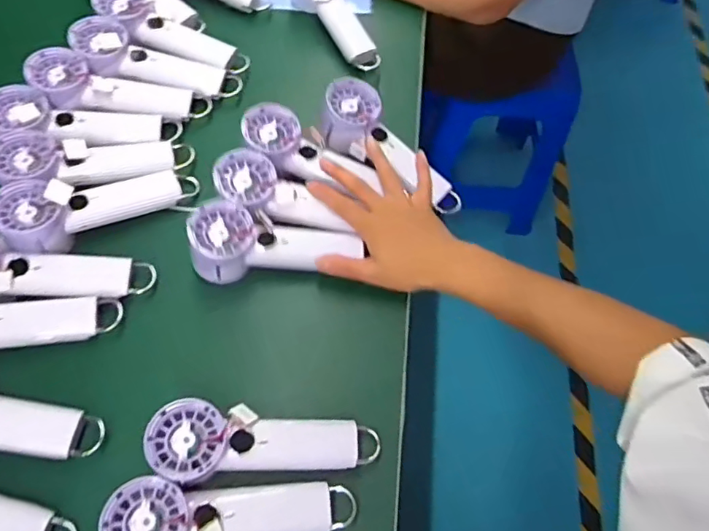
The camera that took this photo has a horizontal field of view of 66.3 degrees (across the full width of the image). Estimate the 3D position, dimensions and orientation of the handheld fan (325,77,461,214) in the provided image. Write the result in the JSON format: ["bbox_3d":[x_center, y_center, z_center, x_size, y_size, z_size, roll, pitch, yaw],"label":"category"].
[{"bbox_3d":[0.040,-0.130,0.623,0.196,0.039,0.067,43,68,-2],"label":"handheld fan"}]

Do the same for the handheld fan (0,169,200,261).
[{"bbox_3d":[-0.271,-0.068,0.567,0.190,0.047,0.074,-19,66,-27],"label":"handheld fan"}]

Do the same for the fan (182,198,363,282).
[{"bbox_3d":[-0.082,-0.023,0.563,0.166,0.048,0.067,1,63,-15],"label":"fan"}]

